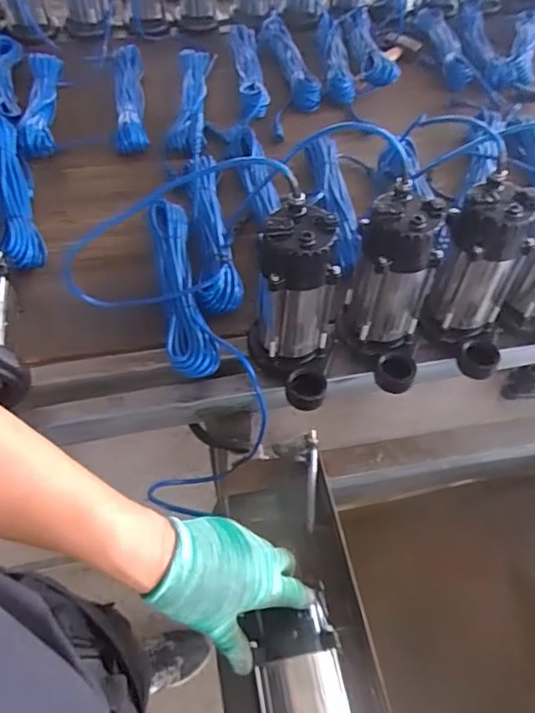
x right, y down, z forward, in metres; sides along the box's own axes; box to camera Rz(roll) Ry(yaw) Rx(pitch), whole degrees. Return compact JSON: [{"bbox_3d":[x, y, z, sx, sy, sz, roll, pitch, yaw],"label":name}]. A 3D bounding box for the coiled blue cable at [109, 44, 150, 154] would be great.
[{"bbox_3d":[-0.290,-0.544,1.135,0.066,0.056,0.325,-7,54,-8],"label":"coiled blue cable"}]

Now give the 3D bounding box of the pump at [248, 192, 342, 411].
[{"bbox_3d":[0.038,-0.054,0.694,0.108,0.230,0.149,5,54,1],"label":"pump"}]

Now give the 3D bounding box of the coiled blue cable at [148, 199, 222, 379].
[{"bbox_3d":[-0.137,-0.113,0.845,0.073,0.052,0.336,-10,55,-10],"label":"coiled blue cable"}]

